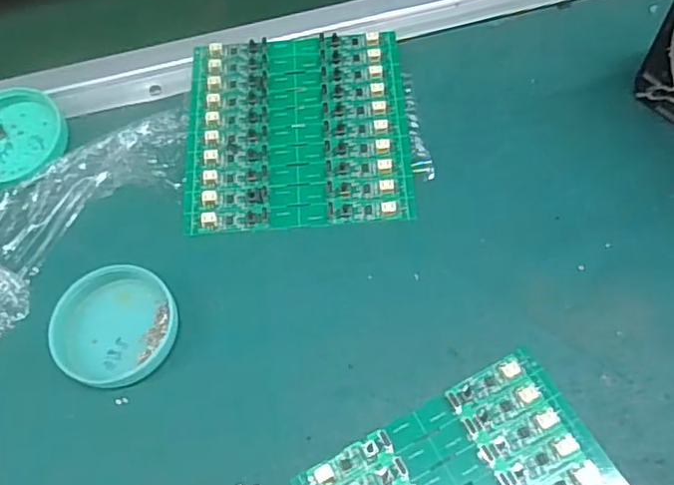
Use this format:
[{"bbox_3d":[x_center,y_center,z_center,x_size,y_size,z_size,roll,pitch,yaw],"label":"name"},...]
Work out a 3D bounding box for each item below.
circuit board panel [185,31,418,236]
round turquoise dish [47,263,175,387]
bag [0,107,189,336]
[{"bbox_3d":[-0.024,-0.072,0.382,0.133,0.010,0.135,-4,64,2],"label":"circuit board panel"},{"bbox_3d":[-0.118,0.043,0.330,0.062,0.013,0.064,-1,64,3],"label":"round turquoise dish"},{"bbox_3d":[-0.158,-0.022,0.364,0.072,0.009,0.174,39,72,20],"label":"bag"}]

